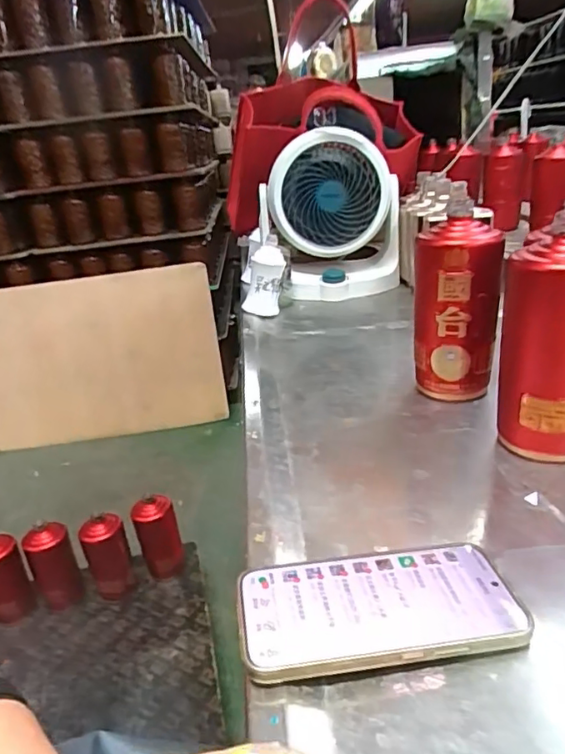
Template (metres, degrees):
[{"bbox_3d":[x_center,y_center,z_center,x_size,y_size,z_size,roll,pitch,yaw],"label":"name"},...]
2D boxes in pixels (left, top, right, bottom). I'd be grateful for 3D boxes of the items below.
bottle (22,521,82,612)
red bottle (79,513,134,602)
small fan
[{"bbox_3d":[-0.447,0.359,1.079,0.080,0.166,0.084,-19,26,-27],"label":"bottle"},{"bbox_3d":[-0.338,0.353,1.079,0.078,0.177,0.062,-17,25,-22],"label":"red bottle"},{"bbox_3d":[0.085,-0.267,0.934,0.216,0.247,0.125,-2,24,10],"label":"small fan"}]

